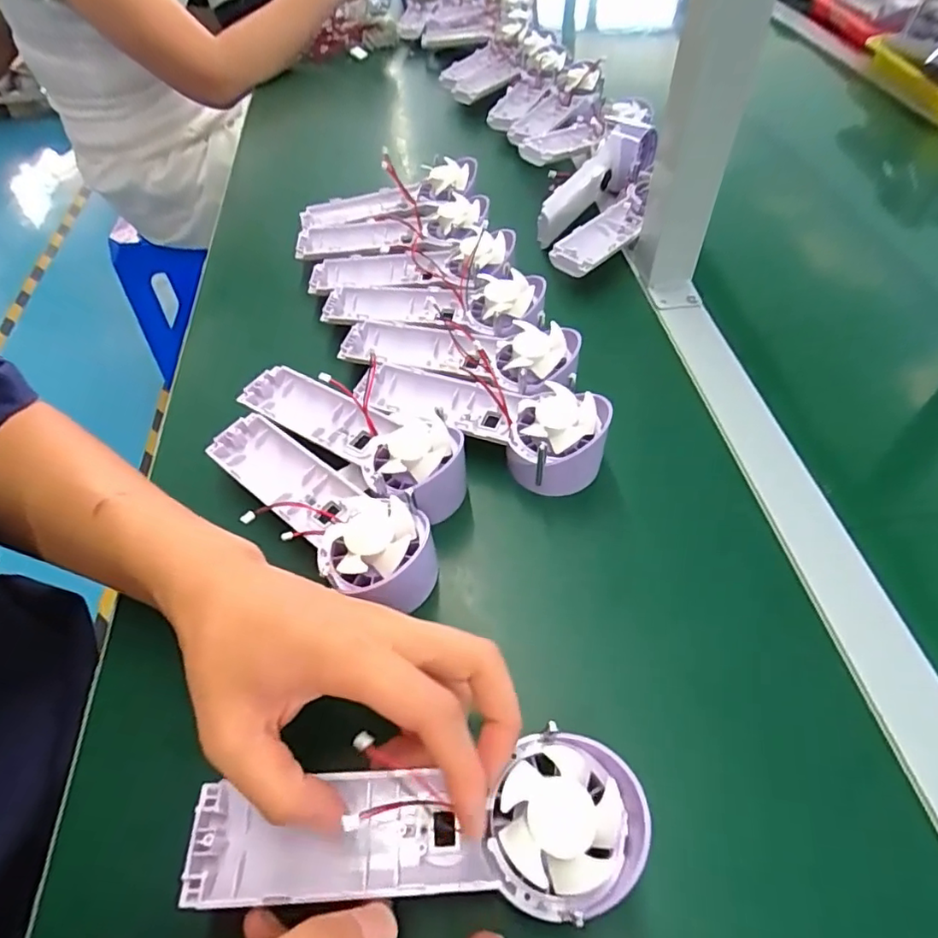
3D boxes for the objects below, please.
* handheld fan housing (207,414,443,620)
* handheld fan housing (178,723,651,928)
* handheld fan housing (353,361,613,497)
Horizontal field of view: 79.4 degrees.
[{"bbox_3d":[-0.091,0.020,0.345,0.171,0.050,0.057,35,62,26],"label":"handheld fan housing"},{"bbox_3d":[-0.020,0.143,0.224,0.174,0.031,0.058,-6,52,3],"label":"handheld fan housing"},{"bbox_3d":[0.006,-0.038,0.377,0.171,0.044,0.055,21,57,19],"label":"handheld fan housing"}]

